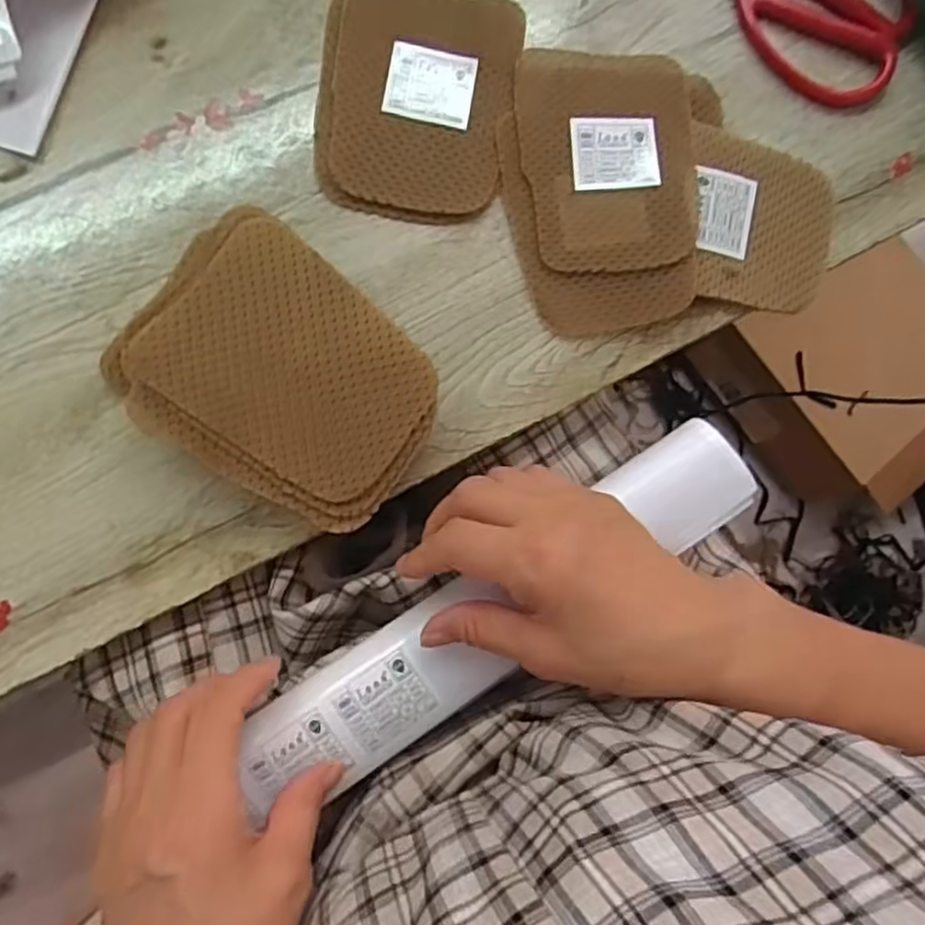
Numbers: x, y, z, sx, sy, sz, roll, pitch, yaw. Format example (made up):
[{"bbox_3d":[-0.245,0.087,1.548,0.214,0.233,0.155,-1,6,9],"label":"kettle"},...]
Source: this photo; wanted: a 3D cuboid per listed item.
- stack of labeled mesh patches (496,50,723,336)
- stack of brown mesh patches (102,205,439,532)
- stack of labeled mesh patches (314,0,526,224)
[{"bbox_3d":[0.075,-0.144,0.381,0.109,0.015,0.148,4,84,-6],"label":"stack of labeled mesh patches"},{"bbox_3d":[-0.086,-0.040,0.349,0.143,0.035,0.106,38,82,-1],"label":"stack of brown mesh patches"},{"bbox_3d":[-0.024,-0.189,0.376,0.099,0.007,0.125,5,84,-5],"label":"stack of labeled mesh patches"}]

